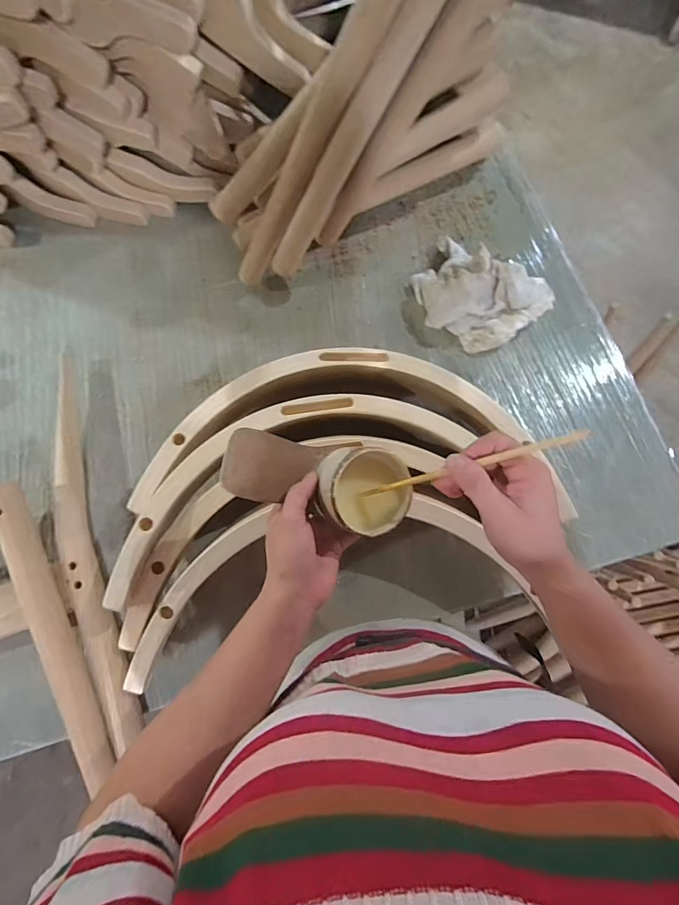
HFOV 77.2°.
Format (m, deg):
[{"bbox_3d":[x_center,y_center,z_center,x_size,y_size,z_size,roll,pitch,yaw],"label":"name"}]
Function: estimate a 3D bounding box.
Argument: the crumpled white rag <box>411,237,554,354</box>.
[{"bbox_3d":[0.208,-0.241,0.614,0.194,0.082,0.153,29,76,9],"label":"crumpled white rag"}]

